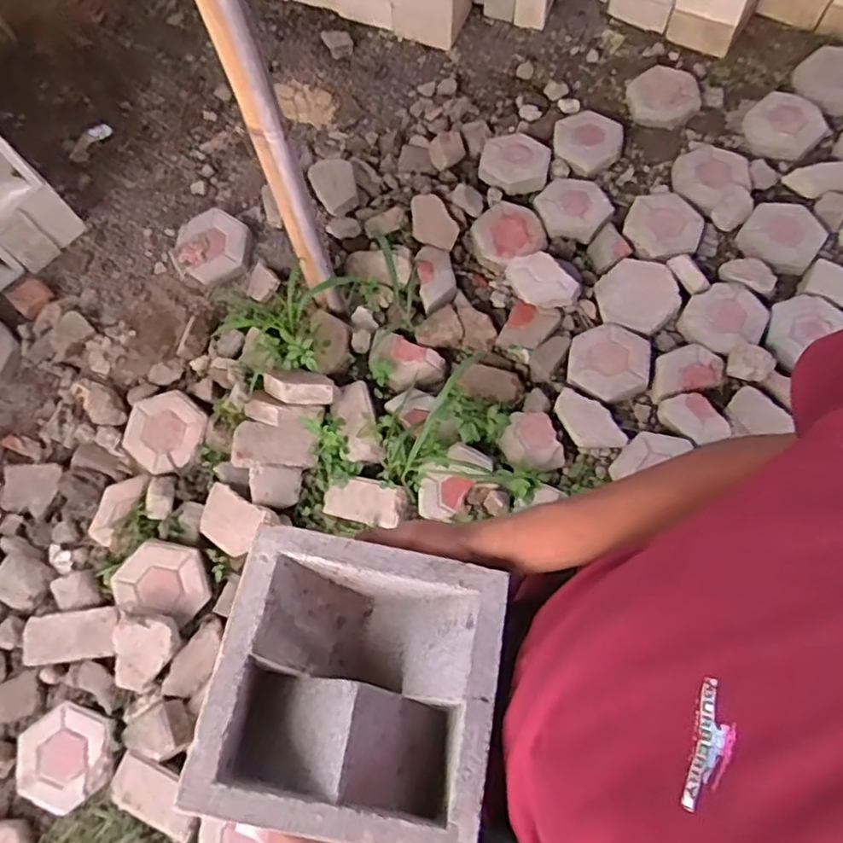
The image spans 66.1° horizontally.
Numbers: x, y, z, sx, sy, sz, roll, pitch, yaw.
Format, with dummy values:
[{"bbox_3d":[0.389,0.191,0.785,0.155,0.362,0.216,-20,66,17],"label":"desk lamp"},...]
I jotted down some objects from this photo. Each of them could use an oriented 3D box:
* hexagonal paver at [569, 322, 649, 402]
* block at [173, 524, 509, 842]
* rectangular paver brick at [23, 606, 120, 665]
[{"bbox_3d":[0.498,-0.156,1.715,0.207,0.043,0.215,8,71,6],"label":"hexagonal paver"},{"bbox_3d":[-0.045,0.193,0.484,0.194,0.076,0.190,10,69,3],"label":"block"},{"bbox_3d":[-0.811,0.498,1.506,0.221,0.046,0.112,-7,68,0],"label":"rectangular paver brick"}]

